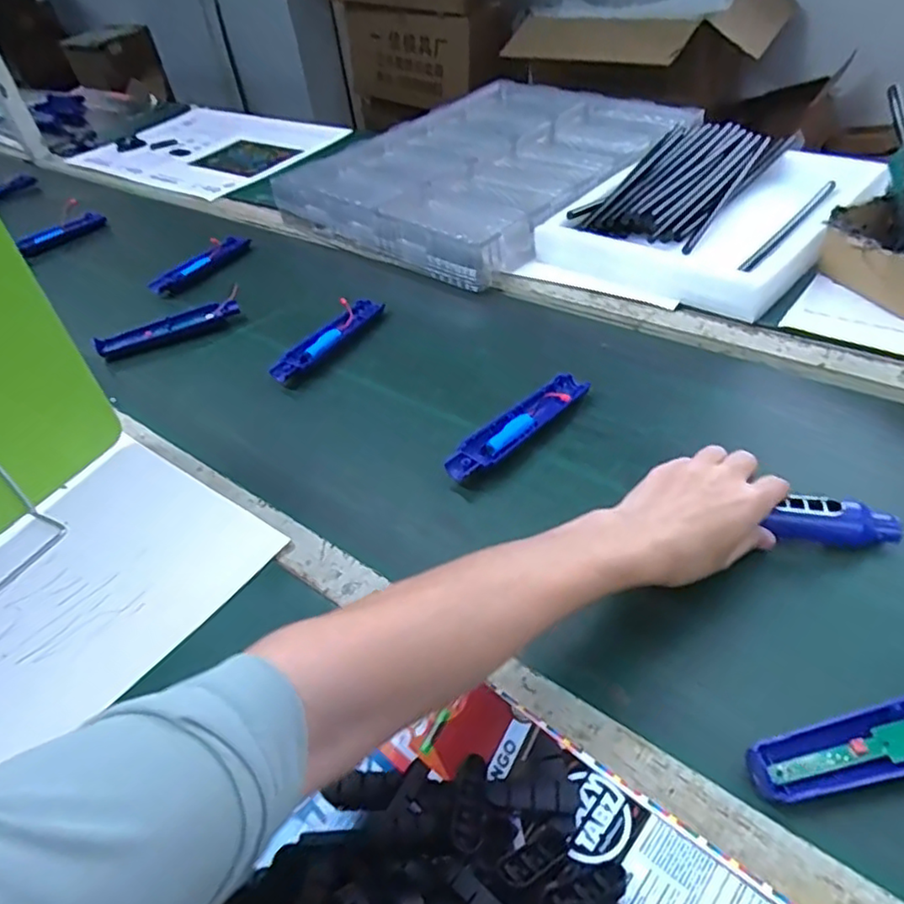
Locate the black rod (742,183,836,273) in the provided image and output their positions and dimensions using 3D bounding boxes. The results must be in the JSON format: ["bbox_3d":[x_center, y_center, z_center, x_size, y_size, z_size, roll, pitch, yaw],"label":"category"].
[{"bbox_3d":[0.411,-0.274,0.773,0.016,0.009,0.273,29,53,31],"label":"black rod"}]

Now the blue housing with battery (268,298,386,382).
[{"bbox_3d":[-0.147,-0.133,0.754,0.036,0.026,0.174,21,51,28],"label":"blue housing with battery"}]

